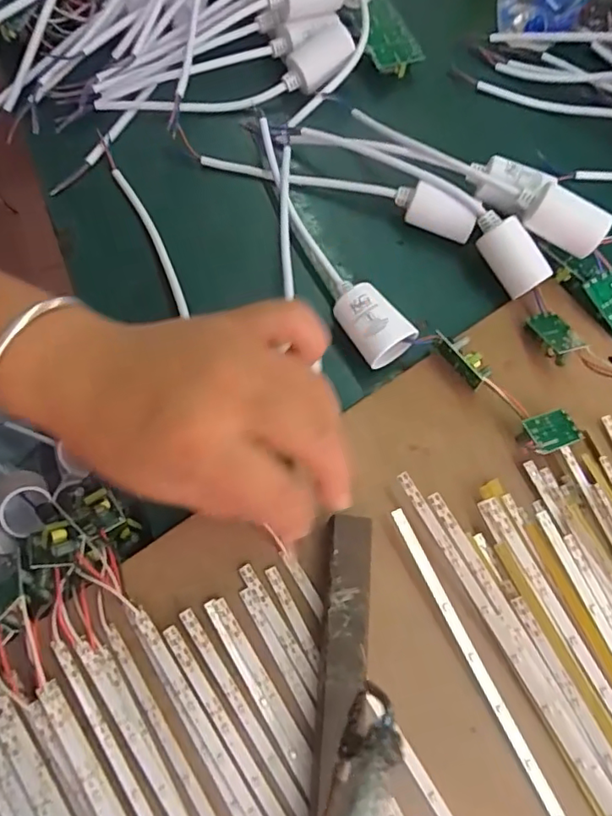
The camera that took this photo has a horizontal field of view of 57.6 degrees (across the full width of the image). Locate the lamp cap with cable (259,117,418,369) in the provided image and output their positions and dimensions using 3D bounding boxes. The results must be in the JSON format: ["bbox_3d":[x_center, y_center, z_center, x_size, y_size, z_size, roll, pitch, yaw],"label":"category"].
[{"bbox_3d":[0.005,-0.103,0.341,0.032,0.025,0.179,-28,73,-13],"label":"lamp cap with cable"}]

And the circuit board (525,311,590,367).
[{"bbox_3d":[0.146,-0.043,0.328,0.019,0.009,0.035,-30,53,11],"label":"circuit board"}]

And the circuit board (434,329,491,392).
[{"bbox_3d":[0.090,-0.030,0.318,0.012,0.014,0.038,-44,90,-17],"label":"circuit board"}]

